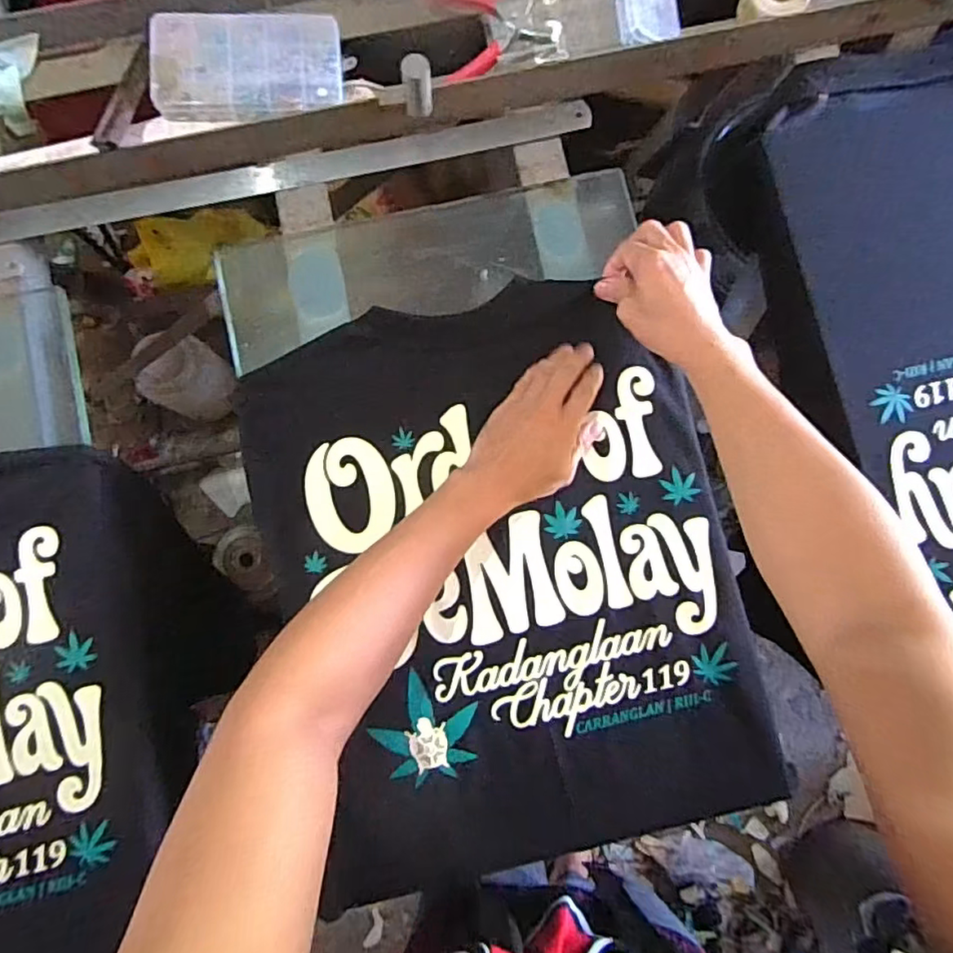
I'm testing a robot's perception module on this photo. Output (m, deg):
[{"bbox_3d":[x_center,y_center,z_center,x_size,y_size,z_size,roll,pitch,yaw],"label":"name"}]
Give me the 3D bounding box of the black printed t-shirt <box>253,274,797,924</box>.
[{"bbox_3d":[0.026,0.088,0.548,0.412,0.037,0.504,-14,84,-2],"label":"black printed t-shirt"}]

